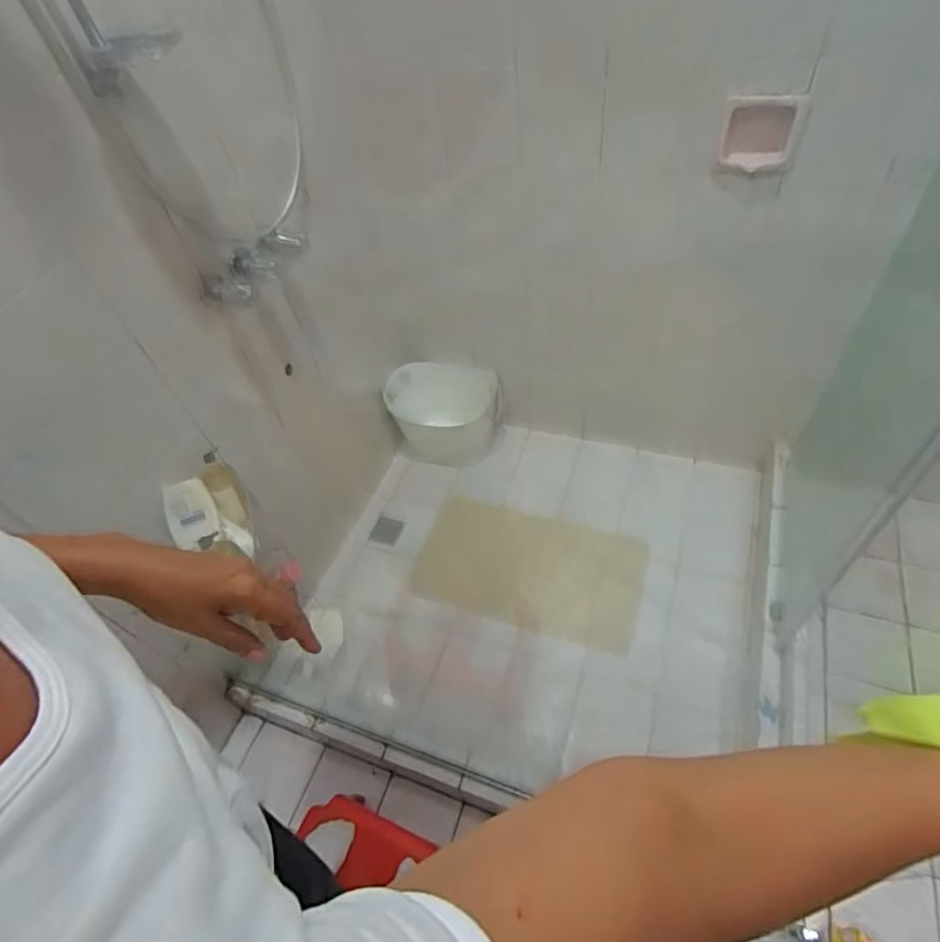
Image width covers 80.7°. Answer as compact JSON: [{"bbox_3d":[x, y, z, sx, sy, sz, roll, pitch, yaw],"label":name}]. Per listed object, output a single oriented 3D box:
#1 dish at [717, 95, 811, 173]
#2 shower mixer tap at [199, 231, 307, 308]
[{"bbox_3d":[0.628,-0.736,1.212,0.156,0.140,0.038,22,57,25],"label":"dish"},{"bbox_3d":[-0.474,-0.454,1.245,0.119,0.075,0.278,5,52,14],"label":"shower mixer tap"}]

